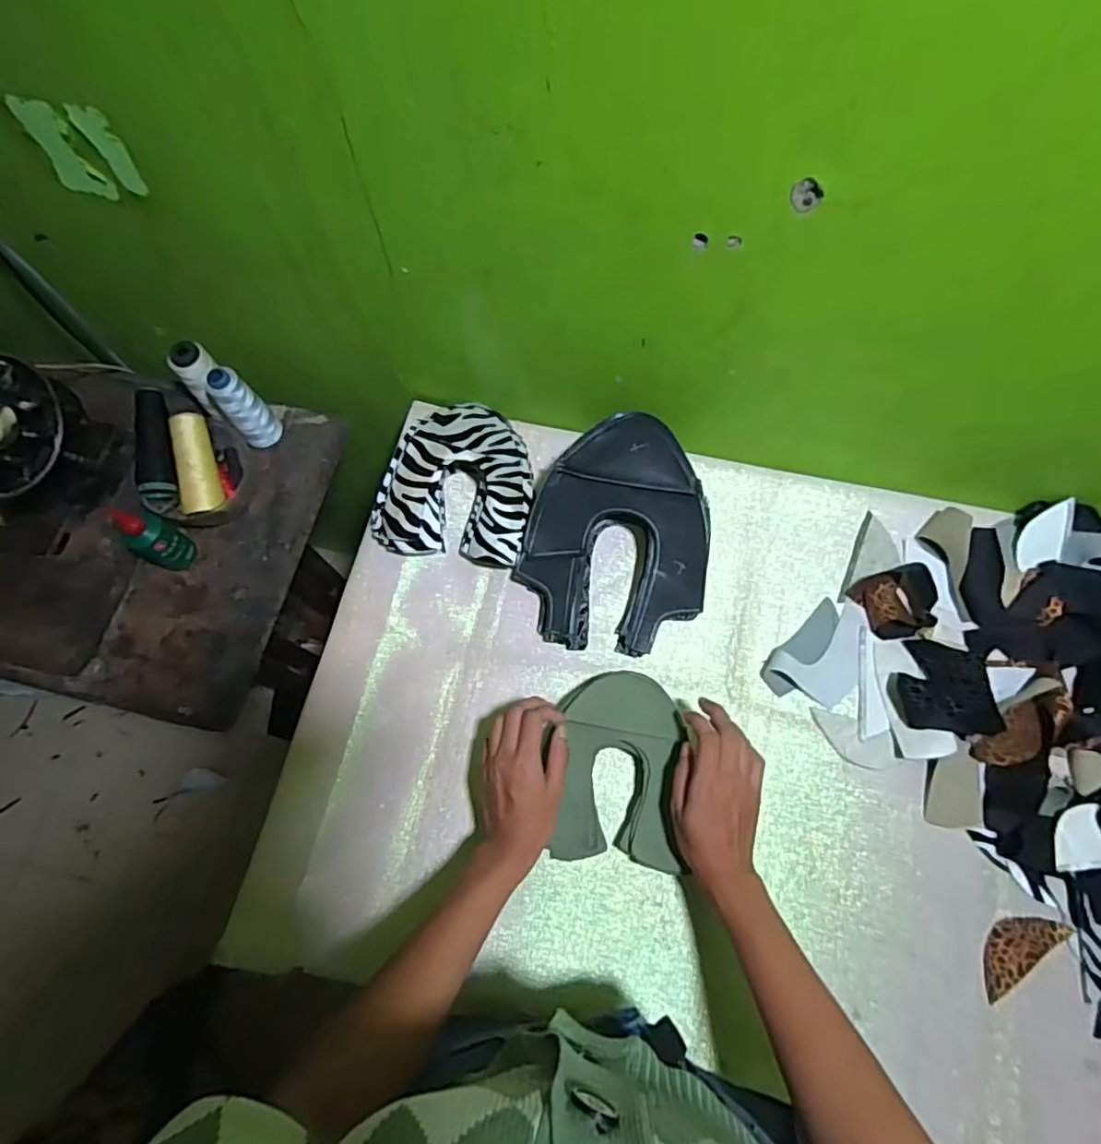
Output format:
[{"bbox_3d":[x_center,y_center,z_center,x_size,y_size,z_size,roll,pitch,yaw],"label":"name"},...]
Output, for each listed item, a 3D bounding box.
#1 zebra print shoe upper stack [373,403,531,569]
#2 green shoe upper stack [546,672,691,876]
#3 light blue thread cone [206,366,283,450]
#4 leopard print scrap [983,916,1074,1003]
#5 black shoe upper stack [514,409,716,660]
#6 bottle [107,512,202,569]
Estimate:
[{"bbox_3d":[-0.099,-0.101,0.684,0.163,0.073,0.180,7,72,4],"label":"zebra print shoe upper stack"},{"bbox_3d":[0.066,0.188,0.594,0.108,0.046,0.170,3,71,3],"label":"green shoe upper stack"},{"bbox_3d":[-0.345,-0.185,0.701,0.040,0.111,0.039,-1,71,2],"label":"light blue thread cone"},{"bbox_3d":[0.416,0.335,0.553,0.094,0.006,0.041,-36,74,-10],"label":"leopard print scrap"},{"bbox_3d":[0.069,-0.037,0.642,0.197,0.099,0.224,2,71,2],"label":"black shoe upper stack"},{"bbox_3d":[-0.420,-0.033,0.659,0.035,0.093,0.041,26,74,10],"label":"bottle"}]

